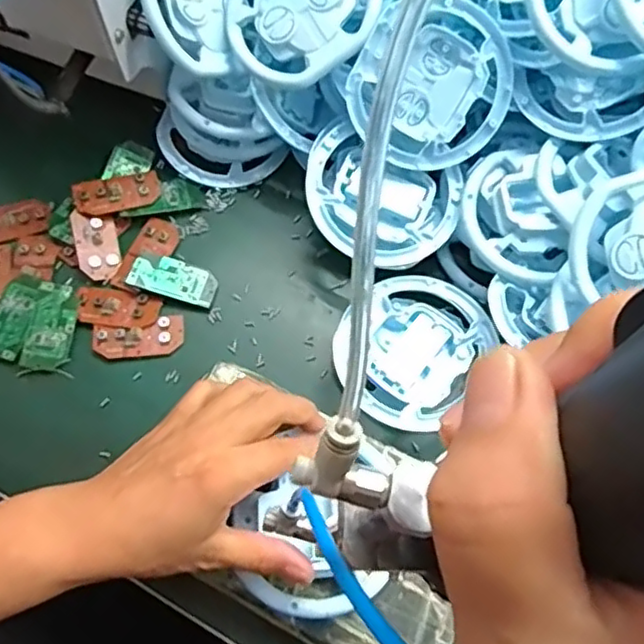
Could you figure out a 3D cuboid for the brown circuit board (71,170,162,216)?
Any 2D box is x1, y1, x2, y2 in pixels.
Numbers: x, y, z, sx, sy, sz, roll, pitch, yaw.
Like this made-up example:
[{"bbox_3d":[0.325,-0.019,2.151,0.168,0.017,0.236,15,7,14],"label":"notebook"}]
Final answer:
[{"bbox_3d":[-0.152,-0.097,0.486,0.061,0.009,0.028,-18,68,-22],"label":"brown circuit board"}]

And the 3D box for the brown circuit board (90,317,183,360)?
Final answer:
[{"bbox_3d":[-0.127,0.012,0.452,0.060,0.009,0.026,-9,68,-3],"label":"brown circuit board"}]

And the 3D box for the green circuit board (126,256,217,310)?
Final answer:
[{"bbox_3d":[-0.106,-0.031,0.469,0.061,0.005,0.031,15,69,-8],"label":"green circuit board"}]

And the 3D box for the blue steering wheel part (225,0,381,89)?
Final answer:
[{"bbox_3d":[-0.015,-0.212,0.434,0.101,0.012,0.101,-1,87,16],"label":"blue steering wheel part"}]

